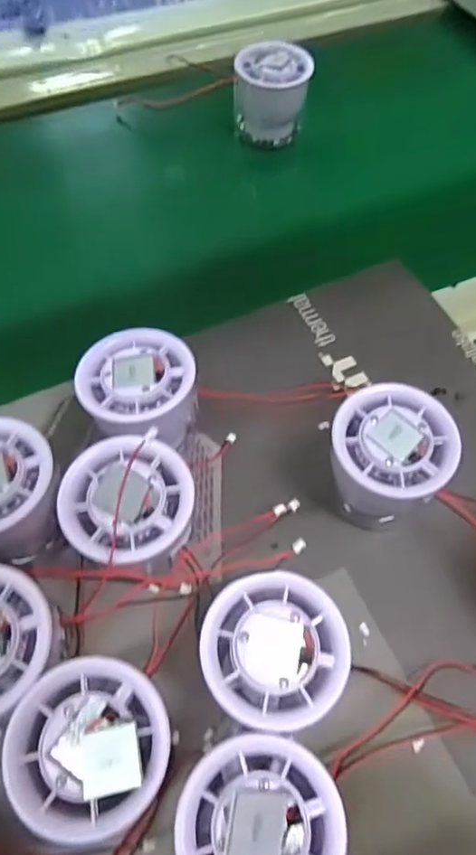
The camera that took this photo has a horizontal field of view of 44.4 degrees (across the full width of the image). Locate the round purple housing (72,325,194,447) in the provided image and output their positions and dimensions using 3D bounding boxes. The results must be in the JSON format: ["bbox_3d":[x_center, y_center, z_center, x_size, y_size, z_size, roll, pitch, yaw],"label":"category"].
[{"bbox_3d":[-0.050,-0.013,0.307,0.055,0.053,0.055,1,60,-1],"label":"round purple housing"}]

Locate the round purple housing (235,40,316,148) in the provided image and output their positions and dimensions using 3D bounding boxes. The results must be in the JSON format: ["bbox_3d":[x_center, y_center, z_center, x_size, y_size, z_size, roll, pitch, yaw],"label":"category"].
[{"bbox_3d":[0.027,-0.258,0.459,0.055,0.063,0.044,8,61,3],"label":"round purple housing"}]

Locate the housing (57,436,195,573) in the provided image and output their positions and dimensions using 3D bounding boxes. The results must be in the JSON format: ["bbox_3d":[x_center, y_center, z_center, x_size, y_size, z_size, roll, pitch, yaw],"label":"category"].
[{"bbox_3d":[-0.049,0.043,0.275,0.057,0.056,0.058,1,60,-1],"label":"housing"}]

